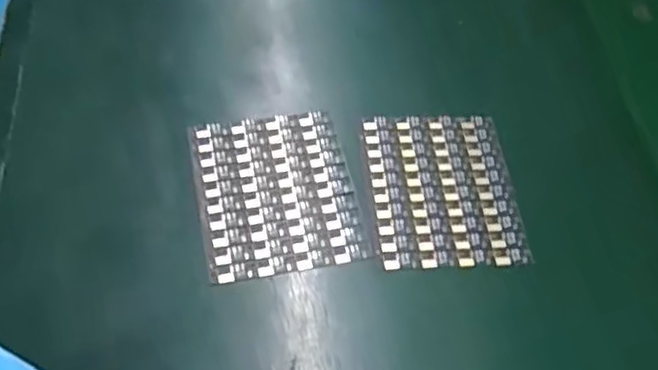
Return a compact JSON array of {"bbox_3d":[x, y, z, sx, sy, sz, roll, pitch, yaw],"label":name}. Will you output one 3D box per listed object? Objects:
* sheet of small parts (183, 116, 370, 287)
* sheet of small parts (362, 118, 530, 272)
[{"bbox_3d":[-0.028,0.003,0.353,0.083,0.004,0.096,-8,57,-12],"label":"sheet of small parts"},{"bbox_3d":[0.063,0.002,0.365,0.082,0.005,0.096,-1,56,-8],"label":"sheet of small parts"}]

